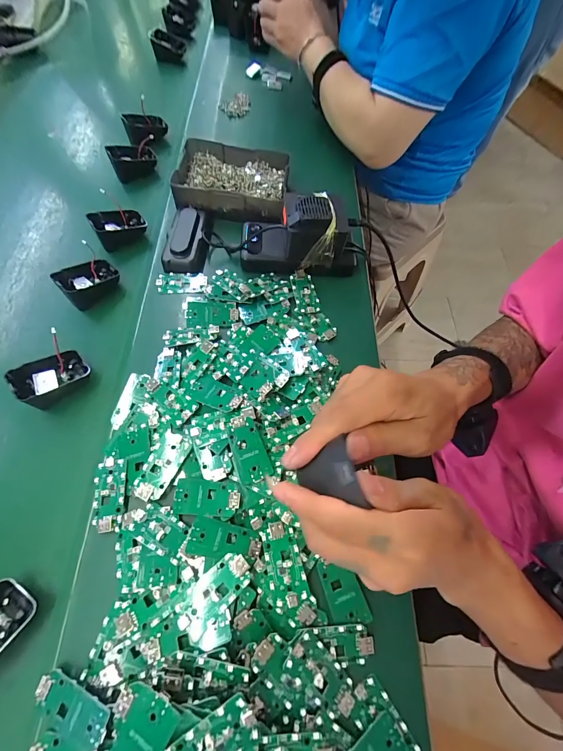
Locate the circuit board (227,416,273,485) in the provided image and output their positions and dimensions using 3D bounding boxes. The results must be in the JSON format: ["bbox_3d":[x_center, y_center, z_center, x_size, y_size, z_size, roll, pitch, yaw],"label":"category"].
[{"bbox_3d":[-0.033,0.071,0.314,0.030,0.004,0.063,-20,78,-6],"label":"circuit board"}]

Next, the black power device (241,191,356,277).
[{"bbox_3d":[0.025,-0.189,0.419,0.155,0.071,0.080,5,65,2],"label":"black power device"}]

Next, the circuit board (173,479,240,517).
[{"bbox_3d":[-0.069,0.112,0.299,0.060,0.006,0.031,3,65,1],"label":"circuit board"}]

